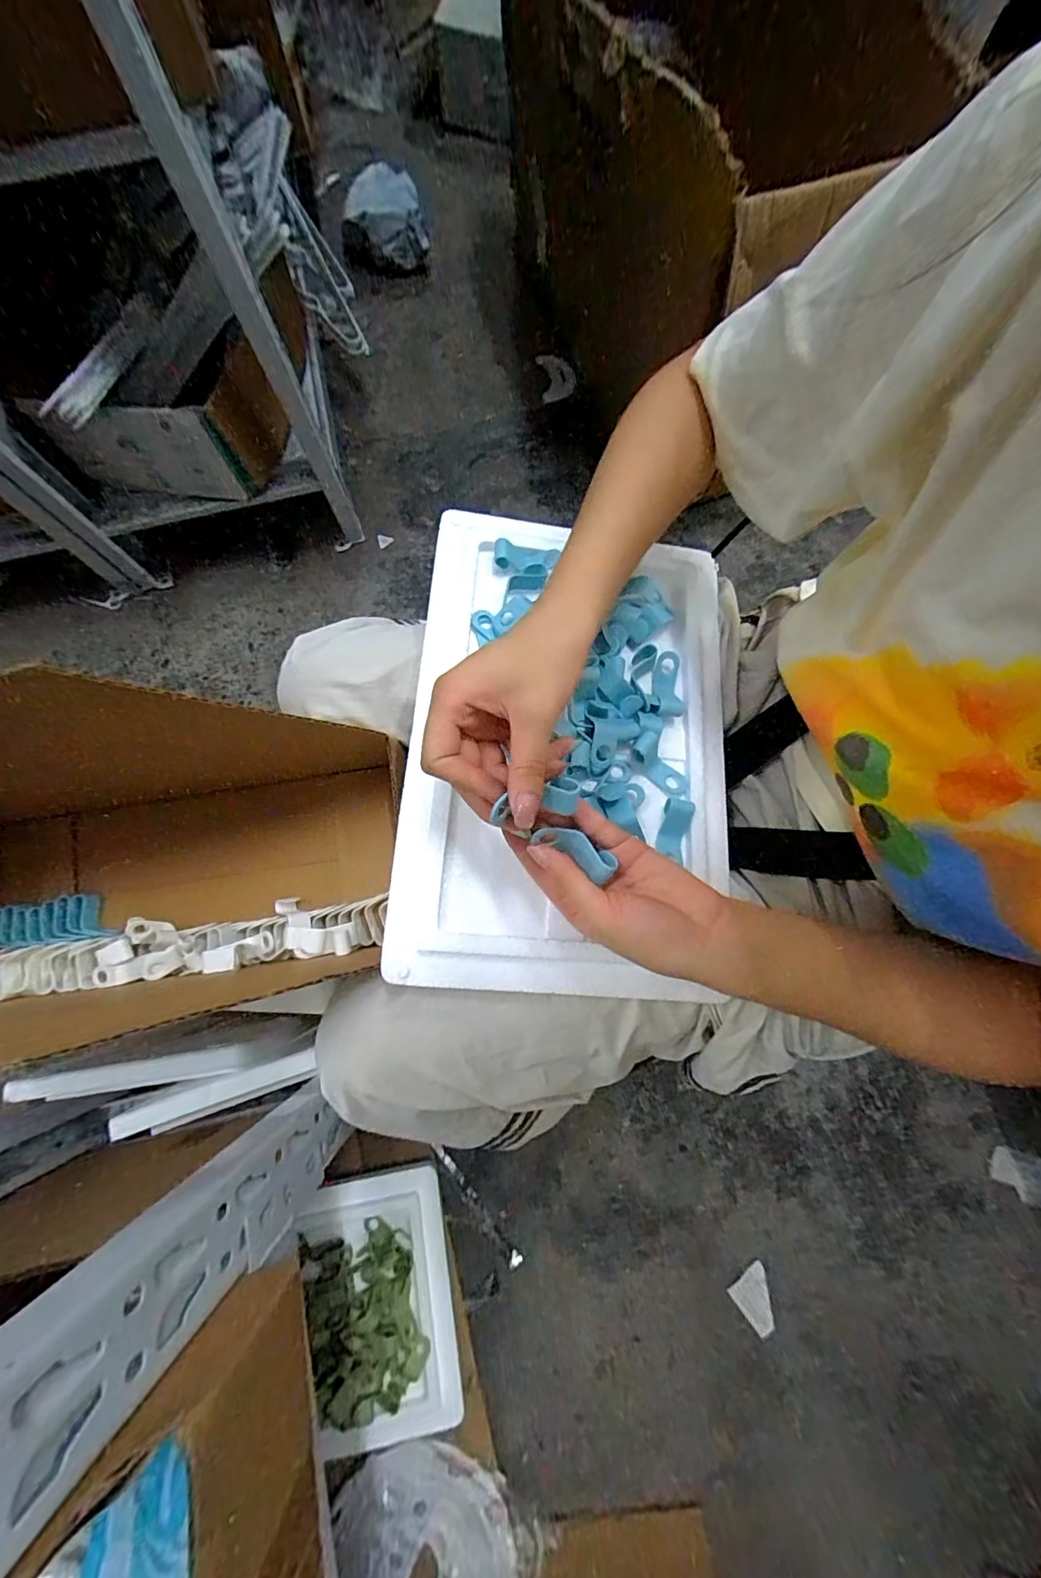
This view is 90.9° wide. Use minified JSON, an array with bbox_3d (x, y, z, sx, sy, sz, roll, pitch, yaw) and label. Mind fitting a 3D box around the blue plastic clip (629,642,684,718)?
[{"bbox_3d":[0.097,-0.077,0.366,0.034,0.017,0.056,1,78,1],"label":"blue plastic clip"}]

